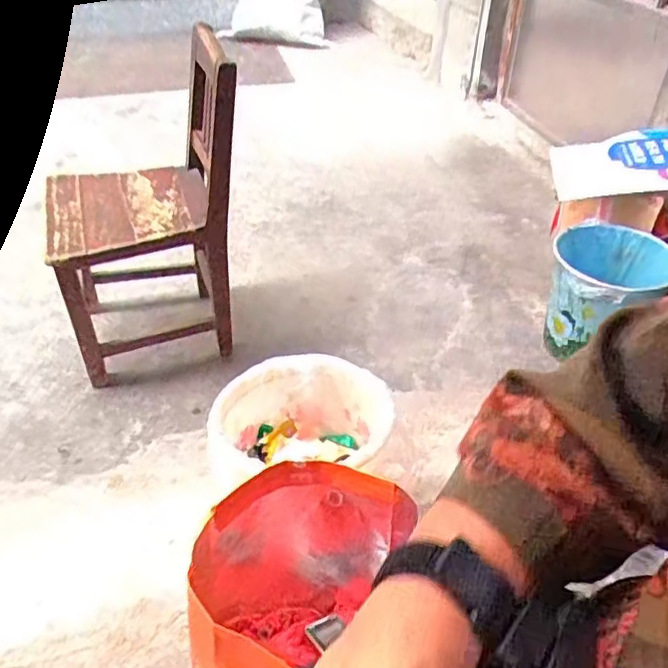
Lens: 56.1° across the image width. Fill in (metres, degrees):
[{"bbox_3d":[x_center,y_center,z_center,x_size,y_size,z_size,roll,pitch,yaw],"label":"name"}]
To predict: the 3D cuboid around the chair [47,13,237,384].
[{"bbox_3d":[-0.340,-0.216,1.126,0.328,0.515,0.271,-15,42,-19],"label":"chair"}]

